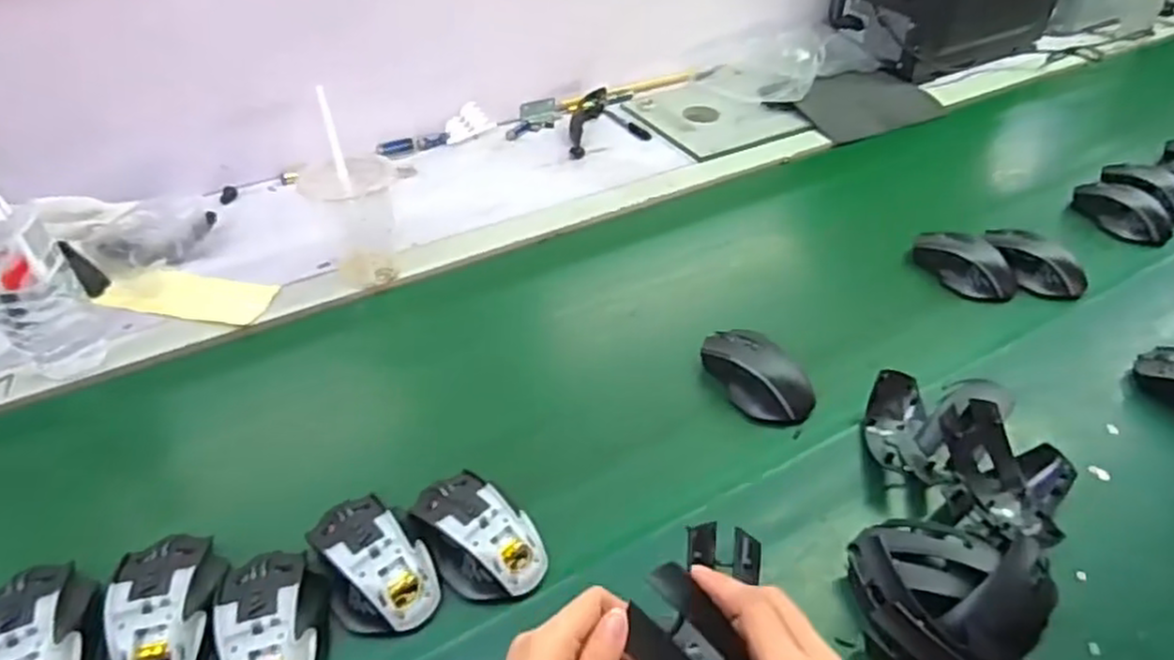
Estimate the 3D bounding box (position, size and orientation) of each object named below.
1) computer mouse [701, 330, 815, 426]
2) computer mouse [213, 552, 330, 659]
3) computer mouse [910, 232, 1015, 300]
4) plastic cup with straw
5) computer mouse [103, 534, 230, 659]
[{"bbox_3d":[0.160,0.042,0.676,0.060,0.044,0.116,-23,47,-27],"label":"computer mouse"},{"bbox_3d":[-0.213,0.201,0.485,0.067,0.032,0.118,-10,42,-15],"label":"computer mouse"},{"bbox_3d":[0.425,-0.076,0.810,0.060,0.038,0.116,-17,45,-22],"label":"computer mouse"},{"bbox_3d":[-0.249,-0.137,0.753,0.089,0.173,0.081,-18,45,-23],"label":"plastic cup with straw"},{"bbox_3d":[-0.288,0.193,0.495,0.068,0.035,0.112,-10,42,-15],"label":"computer mouse"}]

